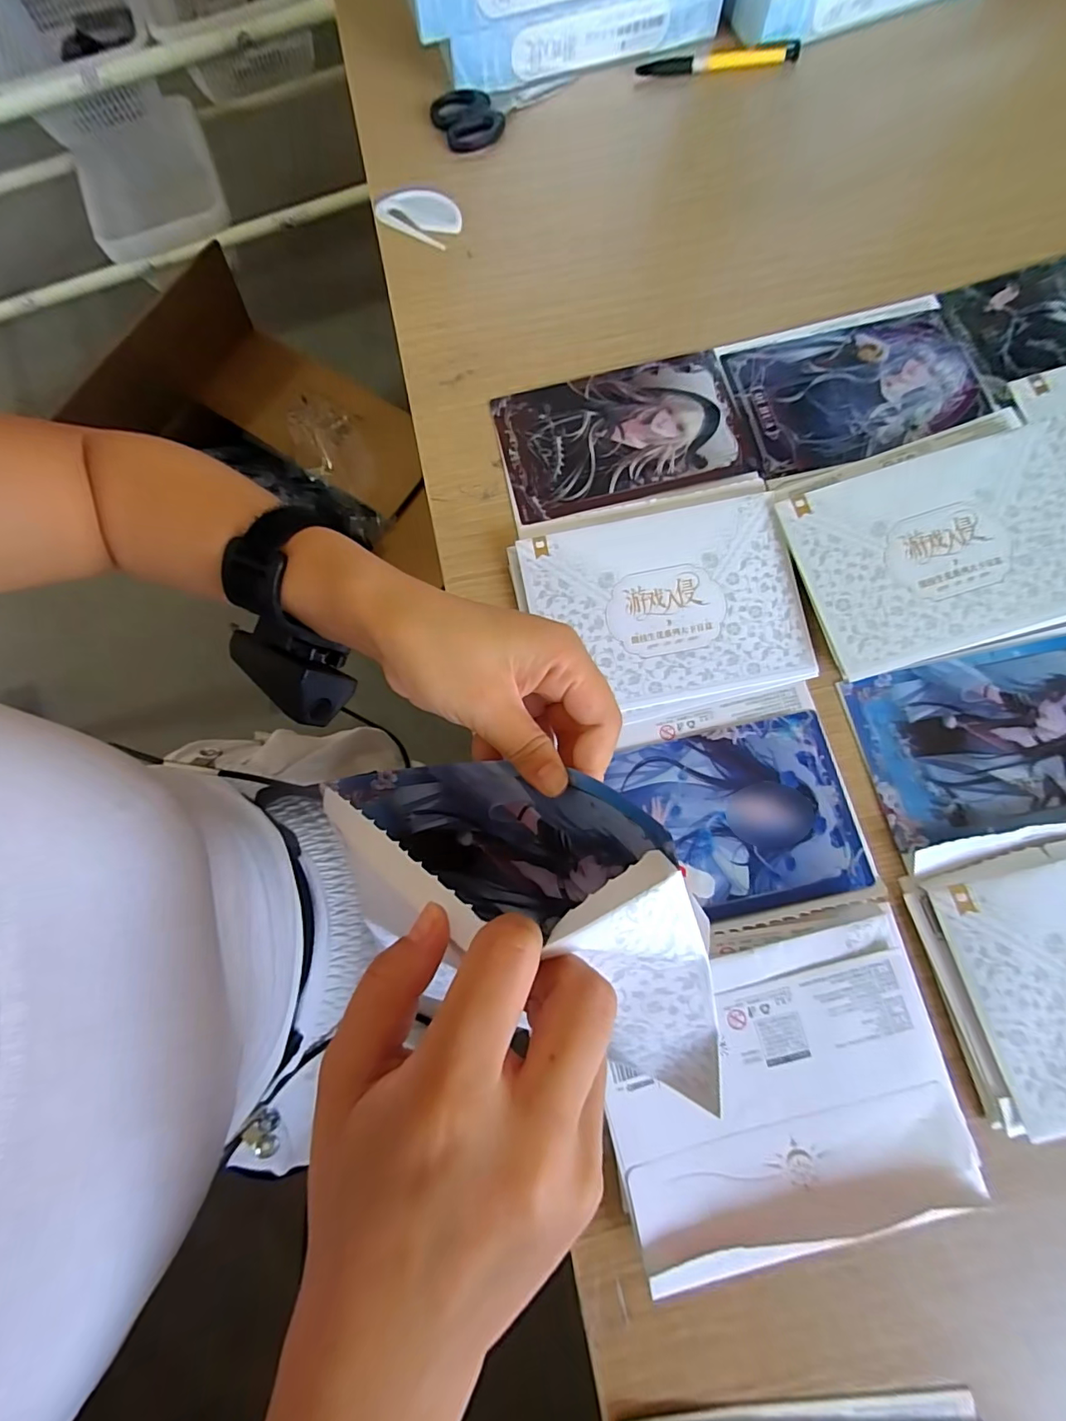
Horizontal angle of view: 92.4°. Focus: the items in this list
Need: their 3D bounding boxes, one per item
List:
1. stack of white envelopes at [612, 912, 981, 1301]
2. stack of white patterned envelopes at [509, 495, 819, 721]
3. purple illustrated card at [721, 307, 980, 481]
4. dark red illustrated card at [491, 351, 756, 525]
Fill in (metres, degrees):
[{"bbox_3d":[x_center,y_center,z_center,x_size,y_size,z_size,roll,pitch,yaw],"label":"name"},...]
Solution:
[{"bbox_3d":[0.128,0.199,0.276,0.175,0.024,0.146,-13,77,-2],"label":"stack of white envelopes"},{"bbox_3d":[0.085,-0.066,0.337,0.178,0.016,0.131,-12,77,-2],"label":"stack of white patterned envelopes"},{"bbox_3d":[0.236,-0.234,0.373,0.169,0.004,0.110,-11,77,-2],"label":"purple illustrated card"},{"bbox_3d":[0.062,-0.198,0.372,0.168,0.005,0.110,-13,77,-2],"label":"dark red illustrated card"}]

